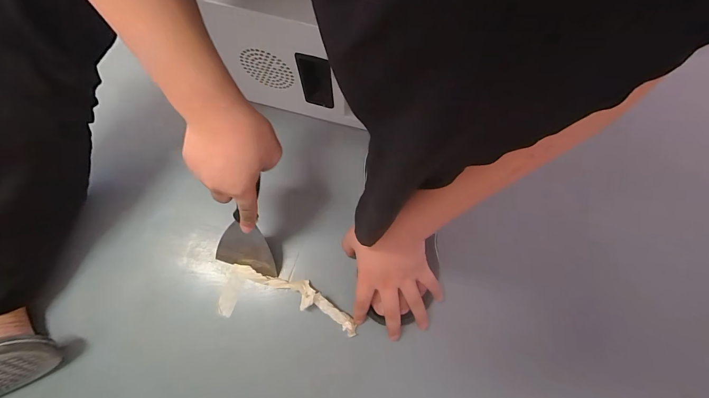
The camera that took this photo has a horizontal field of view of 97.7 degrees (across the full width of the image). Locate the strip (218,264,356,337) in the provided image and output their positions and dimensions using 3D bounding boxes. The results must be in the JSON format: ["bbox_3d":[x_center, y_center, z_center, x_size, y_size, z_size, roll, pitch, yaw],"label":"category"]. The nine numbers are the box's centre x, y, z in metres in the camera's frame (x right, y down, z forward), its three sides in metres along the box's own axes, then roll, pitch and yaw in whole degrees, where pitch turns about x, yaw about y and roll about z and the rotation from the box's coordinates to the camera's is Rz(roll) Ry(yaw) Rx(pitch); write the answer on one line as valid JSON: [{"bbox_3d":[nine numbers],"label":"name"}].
[{"bbox_3d":[-0.094,0.139,0.434,0.195,0.031,0.070,8,73,2],"label":"strip"}]

